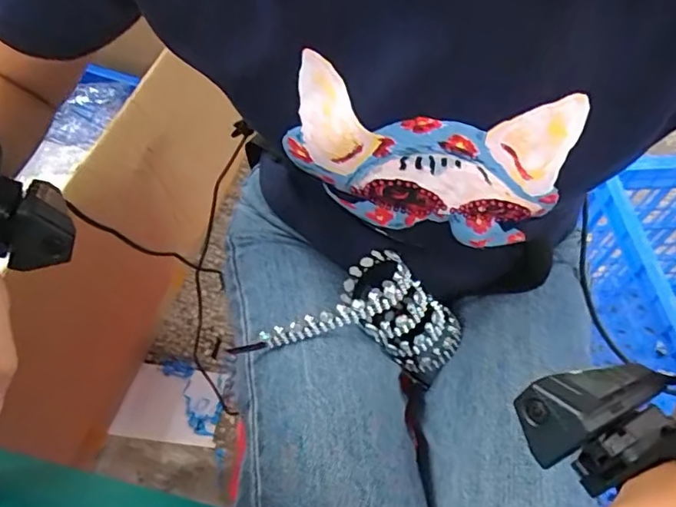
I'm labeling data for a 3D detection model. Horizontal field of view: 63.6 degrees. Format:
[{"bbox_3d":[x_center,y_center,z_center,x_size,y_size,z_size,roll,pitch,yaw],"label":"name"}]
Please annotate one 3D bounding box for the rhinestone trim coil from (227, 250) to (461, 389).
[{"bbox_3d":[0.013,0.047,0.420,0.170,0.095,0.079,3,60,-1],"label":"rhinestone trim coil"}]

